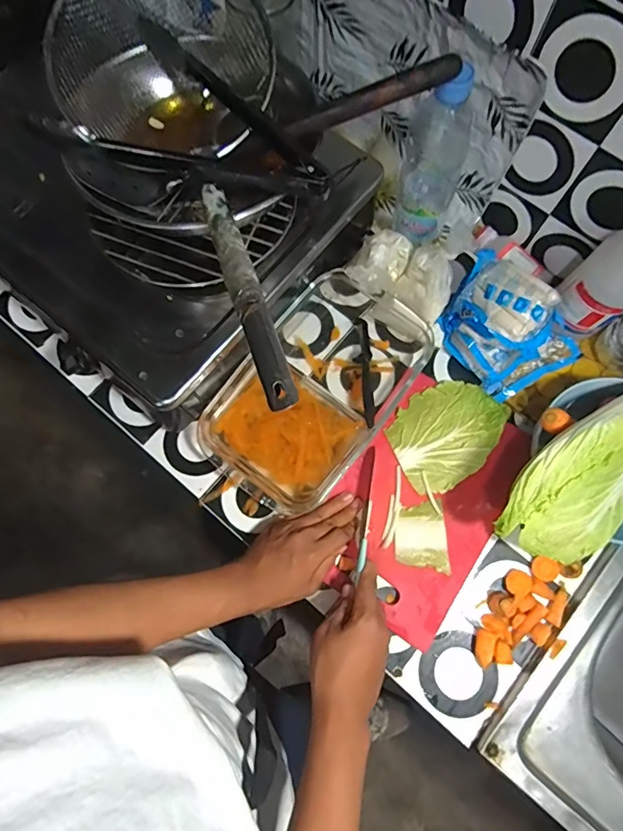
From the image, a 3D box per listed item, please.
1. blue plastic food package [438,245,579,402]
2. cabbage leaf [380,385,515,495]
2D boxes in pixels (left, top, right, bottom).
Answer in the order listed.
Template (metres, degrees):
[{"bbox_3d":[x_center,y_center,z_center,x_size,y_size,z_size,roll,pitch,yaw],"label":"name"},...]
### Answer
[{"bbox_3d":[0.232,-0.109,0.558,0.105,0.081,0.154,-36,78,-8],"label":"blue plastic food package"},{"bbox_3d":[0.165,0.019,0.568,0.140,0.018,0.110,-35,78,-7],"label":"cabbage leaf"}]

